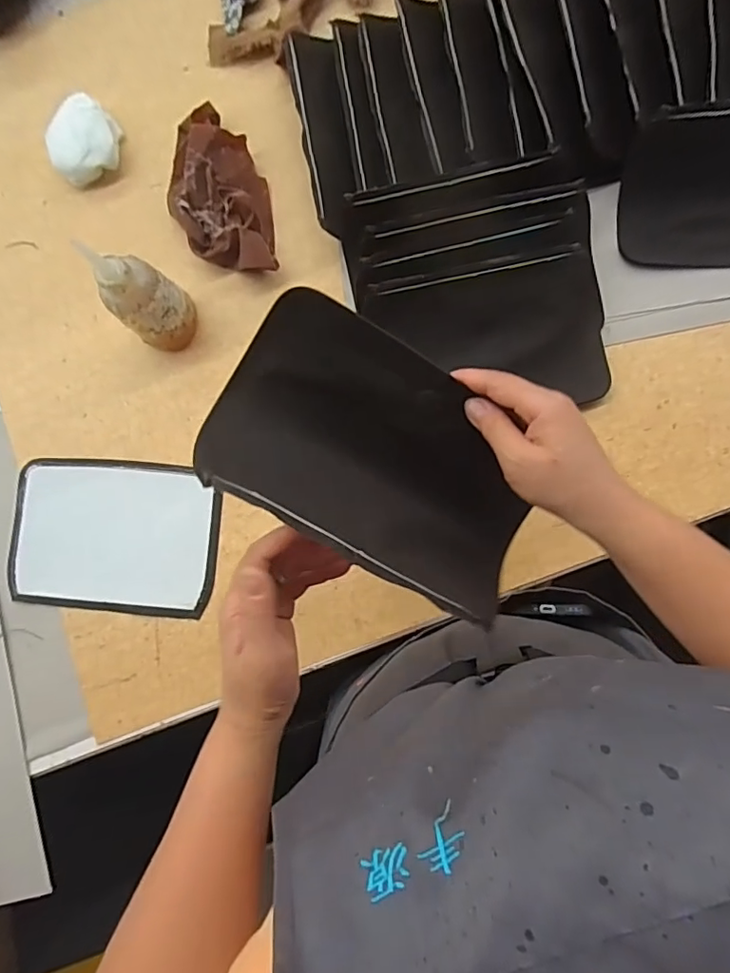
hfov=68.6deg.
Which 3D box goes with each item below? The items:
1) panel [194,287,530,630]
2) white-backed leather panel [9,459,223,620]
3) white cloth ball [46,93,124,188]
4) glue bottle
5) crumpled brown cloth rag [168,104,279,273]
[{"bbox_3d":[0.020,-0.014,0.336,0.217,0.025,0.128,30,83,-21],"label":"panel"},{"bbox_3d":[-0.263,0.051,0.555,0.218,0.007,0.154,4,87,6],"label":"white-backed leather panel"},{"bbox_3d":[-0.302,-0.370,0.575,0.082,0.039,0.065,-41,83,2],"label":"white cloth ball"},{"bbox_3d":[-0.208,-0.178,0.511,0.054,0.120,0.057,-18,85,5],"label":"glue bottle"},{"bbox_3d":[-0.152,-0.302,0.554,0.097,0.045,0.182,-26,84,4],"label":"crumpled brown cloth rag"}]

